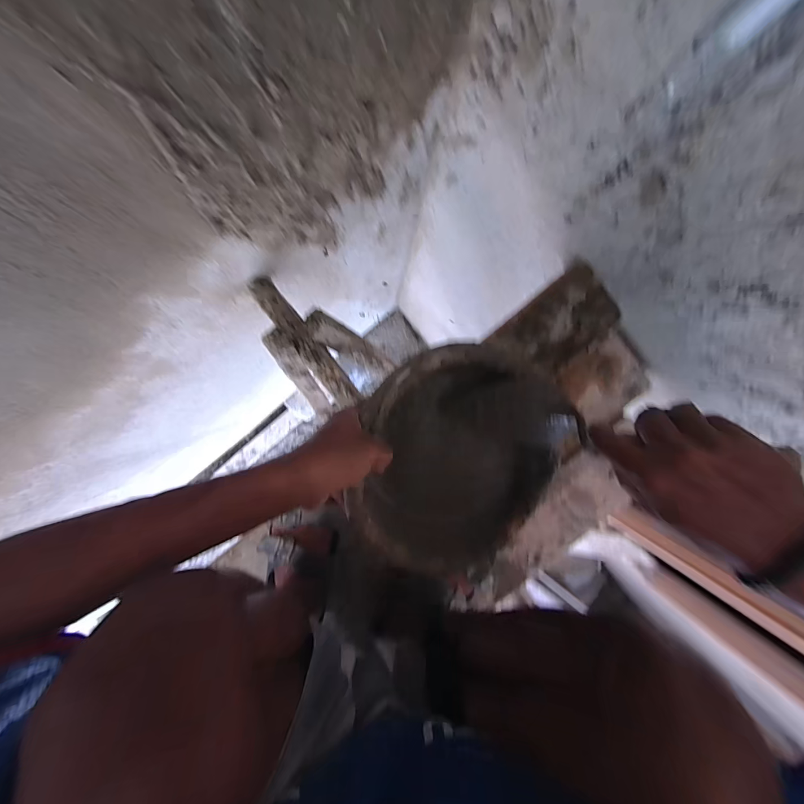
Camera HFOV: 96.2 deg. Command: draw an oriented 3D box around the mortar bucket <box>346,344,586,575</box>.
[{"bbox_3d":[0.039,0.065,0.431,0.243,0.124,0.243,-41,112,-11],"label":"mortar bucket"}]

